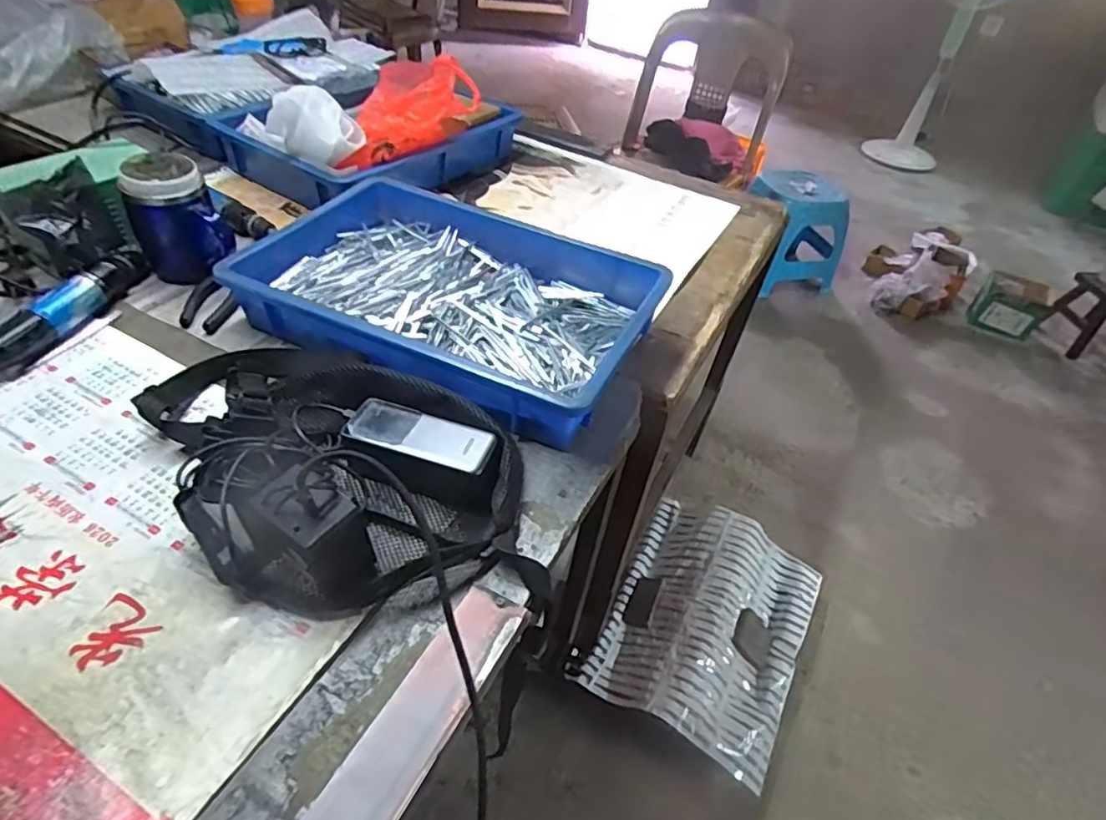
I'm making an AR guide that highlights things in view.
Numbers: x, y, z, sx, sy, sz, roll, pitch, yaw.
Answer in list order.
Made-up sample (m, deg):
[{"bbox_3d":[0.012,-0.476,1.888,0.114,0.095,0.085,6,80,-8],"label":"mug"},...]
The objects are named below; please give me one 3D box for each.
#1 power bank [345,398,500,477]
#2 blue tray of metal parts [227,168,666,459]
[{"bbox_3d":[-0.116,0.022,0.546,0.127,0.012,0.049,14,44,6],"label":"power bank"},{"bbox_3d":[-0.108,-0.140,0.721,0.440,0.065,0.308,25,46,16],"label":"blue tray of metal parts"}]

